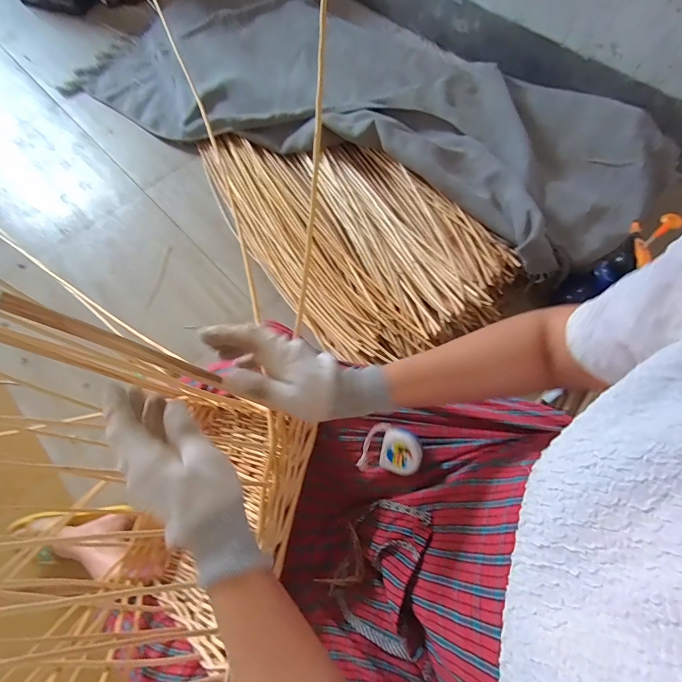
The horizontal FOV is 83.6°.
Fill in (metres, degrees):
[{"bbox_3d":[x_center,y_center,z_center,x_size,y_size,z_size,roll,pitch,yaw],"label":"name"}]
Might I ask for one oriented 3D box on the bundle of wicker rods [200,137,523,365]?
[{"bbox_3d":[-0.024,-0.342,1.060,0.478,0.113,0.935,-36,70,-12],"label":"bundle of wicker rods"}]

